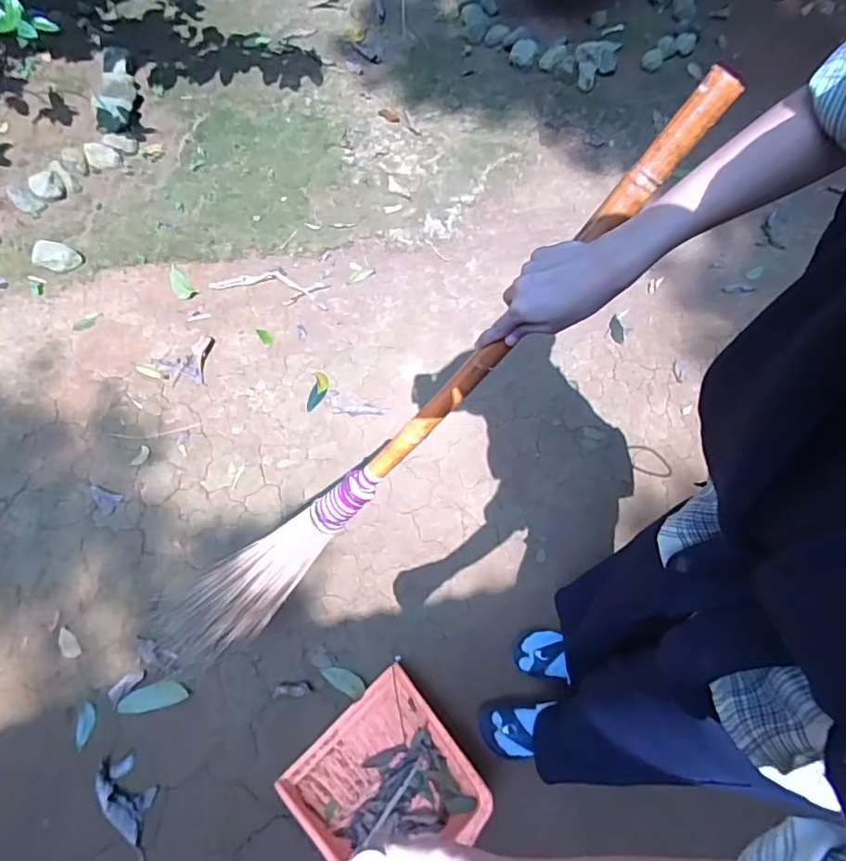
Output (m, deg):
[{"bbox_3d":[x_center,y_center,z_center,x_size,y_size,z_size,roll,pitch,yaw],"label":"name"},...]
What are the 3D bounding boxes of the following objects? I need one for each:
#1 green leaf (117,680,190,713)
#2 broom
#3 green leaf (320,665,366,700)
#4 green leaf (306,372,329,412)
[{"bbox_3d":[-0.546,0.538,1.101,0.134,0.004,0.050,-8,64,-4],"label":"green leaf"},{"bbox_3d":[-0.096,0.071,0.699,0.090,1.091,0.092,-1,54,-49],"label":"broom"},{"bbox_3d":[-0.164,0.515,1.128,0.101,0.005,0.041,26,66,11],"label":"green leaf"},{"bbox_3d":[-0.274,-0.104,1.424,0.047,0.009,0.118,3,64,1],"label":"green leaf"}]

